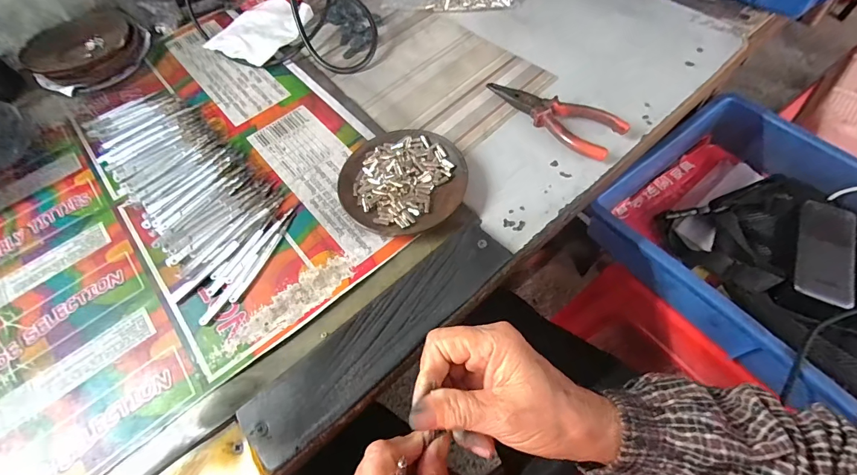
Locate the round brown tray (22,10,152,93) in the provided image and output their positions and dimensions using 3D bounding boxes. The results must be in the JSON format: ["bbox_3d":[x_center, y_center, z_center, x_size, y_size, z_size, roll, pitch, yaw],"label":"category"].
[{"bbox_3d":[-0.410,-0.229,0.469,0.124,0.036,0.121,-2,60,3],"label":"round brown tray"}]

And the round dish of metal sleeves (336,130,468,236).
[{"bbox_3d":[-0.023,-0.051,0.364,0.113,0.031,0.111,-1,64,3],"label":"round dish of metal sleeves"}]

